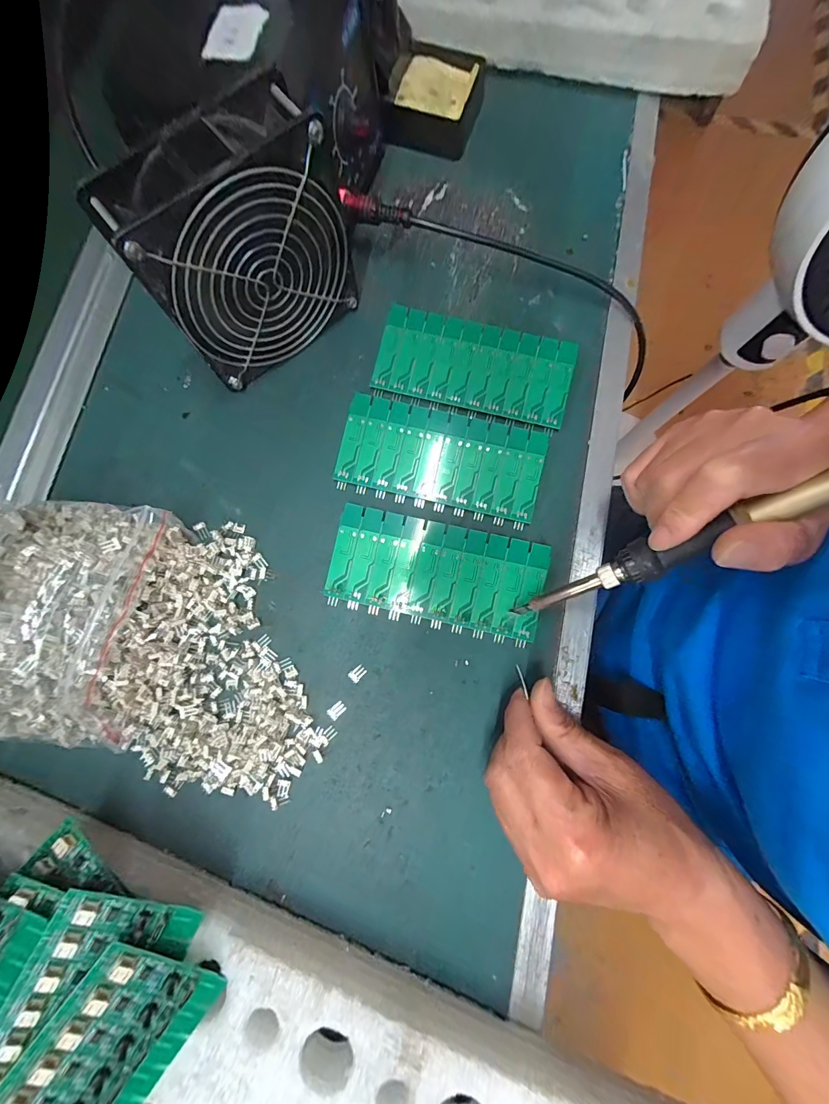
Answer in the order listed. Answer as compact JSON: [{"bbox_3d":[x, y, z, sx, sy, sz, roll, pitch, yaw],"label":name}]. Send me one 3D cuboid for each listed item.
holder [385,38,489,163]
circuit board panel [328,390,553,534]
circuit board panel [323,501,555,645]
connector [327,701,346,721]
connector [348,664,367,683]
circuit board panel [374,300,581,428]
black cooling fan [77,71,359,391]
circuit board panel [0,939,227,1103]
[{"bbox_3d":[0.017,-0.363,0.319,0.067,0.028,0.071,14,80,3],"label":"holder"},{"bbox_3d":[0.019,-0.066,0.273,0.137,0.006,0.071,13,80,3],"label":"circuit board panel"},{"bbox_3d":[0.014,0.014,0.261,0.136,0.012,0.065,13,80,2],"label":"circuit board panel"},{"bbox_3d":[-0.049,0.100,0.250,0.011,0.004,0.008,-38,82,-6],"label":"connector"},{"bbox_3d":[-0.036,0.078,0.255,0.011,0.004,0.008,-41,82,-6],"label":"connector"},{"bbox_3d":[0.043,-0.134,0.285,0.137,0.011,0.061,14,80,3],"label":"circuit board panel"},{"bbox_3d":[-0.099,-0.175,0.241,0.123,0.119,0.047,-36,82,-6],"label":"black cooling fan"},{"bbox_3d":[-0.154,0.246,0.171,0.060,0.007,0.132,44,74,-20],"label":"circuit board panel"}]

